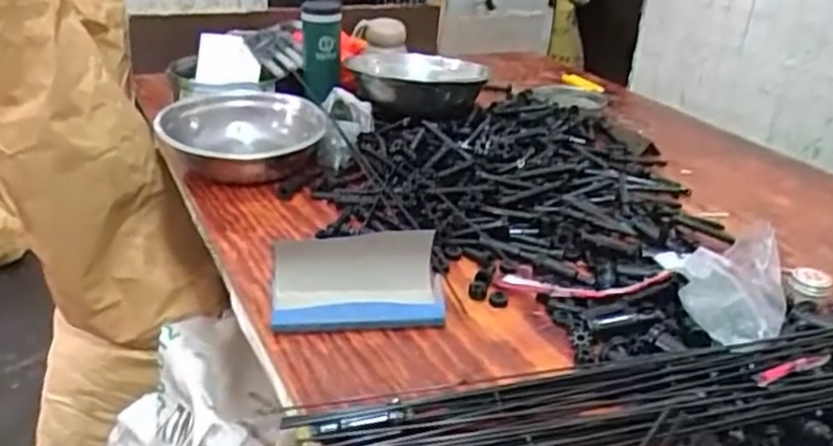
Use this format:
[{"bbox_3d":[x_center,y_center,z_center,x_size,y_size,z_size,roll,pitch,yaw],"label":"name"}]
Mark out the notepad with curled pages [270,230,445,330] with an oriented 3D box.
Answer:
[{"bbox_3d":[-0.057,0.057,0.685,0.166,0.055,0.089,1,27,-7],"label":"notepad with curled pages"}]

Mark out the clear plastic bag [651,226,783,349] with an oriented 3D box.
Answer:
[{"bbox_3d":[0.273,0.064,0.643,0.114,0.103,0.077,16,30,22],"label":"clear plastic bag"}]

